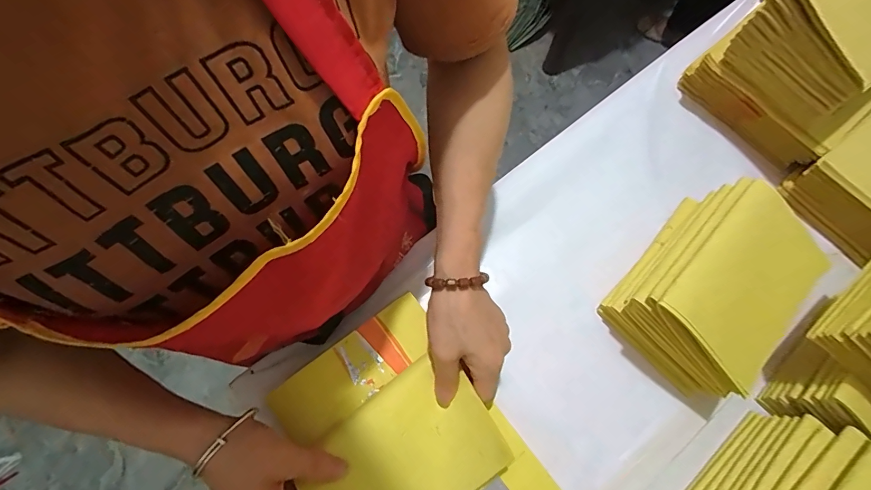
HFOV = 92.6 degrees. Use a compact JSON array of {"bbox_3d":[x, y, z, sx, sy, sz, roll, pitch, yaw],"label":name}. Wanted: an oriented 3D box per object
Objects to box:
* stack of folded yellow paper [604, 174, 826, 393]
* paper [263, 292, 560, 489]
[{"bbox_3d":[0.268,0.040,0.401,0.129,0.096,0.168,42,76,12],"label":"stack of folded yellow paper"},{"bbox_3d":[-0.018,0.176,0.339,0.164,0.051,0.231,-37,73,-13],"label":"paper"}]

